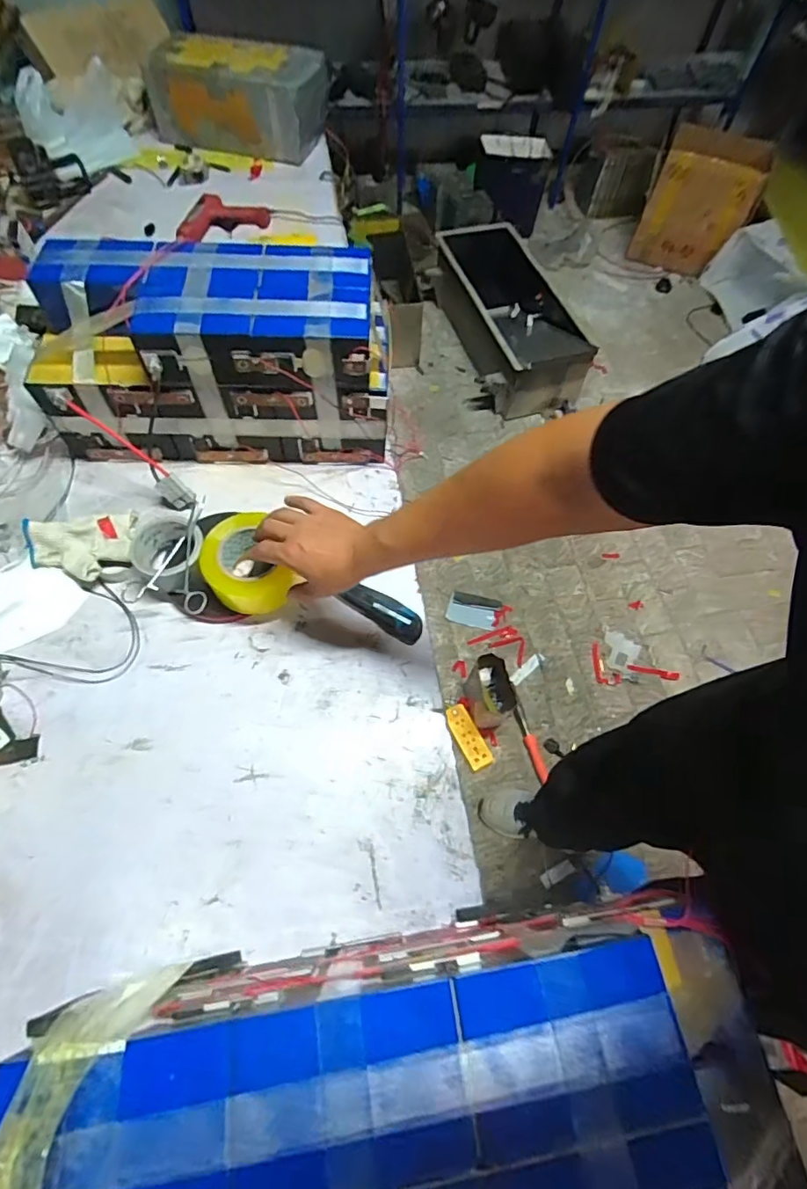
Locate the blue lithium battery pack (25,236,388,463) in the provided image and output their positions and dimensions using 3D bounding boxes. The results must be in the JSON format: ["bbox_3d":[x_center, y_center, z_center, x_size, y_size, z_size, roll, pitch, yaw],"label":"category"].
[{"bbox_3d":[-0.273,-0.354,0.776,0.495,0.221,0.208,-2,63,-4],"label":"blue lithium battery pack"}]

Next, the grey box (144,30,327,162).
[{"bbox_3d":[-0.403,-1.211,1.255,0.387,0.147,0.242,19,63,7],"label":"grey box"}]

